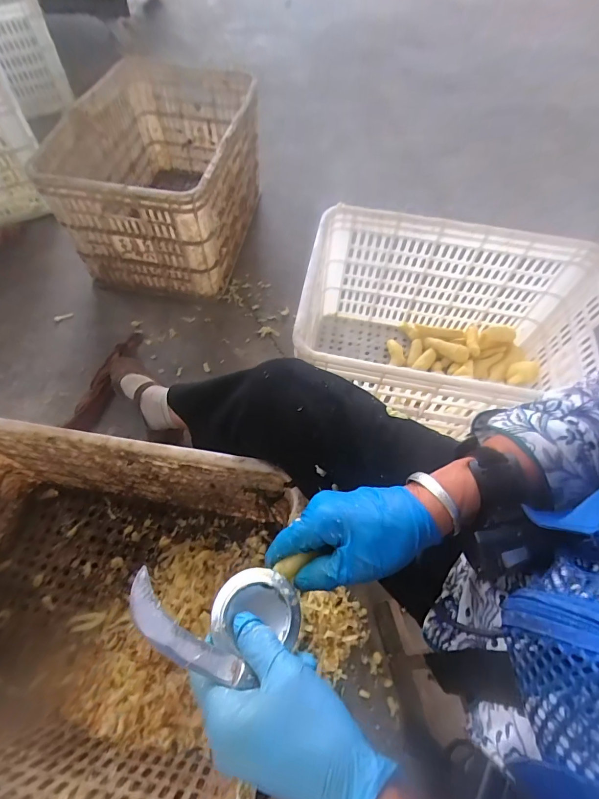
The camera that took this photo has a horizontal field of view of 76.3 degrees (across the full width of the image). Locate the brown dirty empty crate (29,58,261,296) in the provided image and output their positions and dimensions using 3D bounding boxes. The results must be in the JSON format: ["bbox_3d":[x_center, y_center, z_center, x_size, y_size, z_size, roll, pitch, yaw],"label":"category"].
[{"bbox_3d":[-0.315,-0.555,0.949,0.348,0.274,0.531,9,62,2],"label":"brown dirty empty crate"}]

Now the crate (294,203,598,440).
[{"bbox_3d":[0.269,-0.104,0.737,0.519,0.288,0.356,10,62,3],"label":"crate"}]

